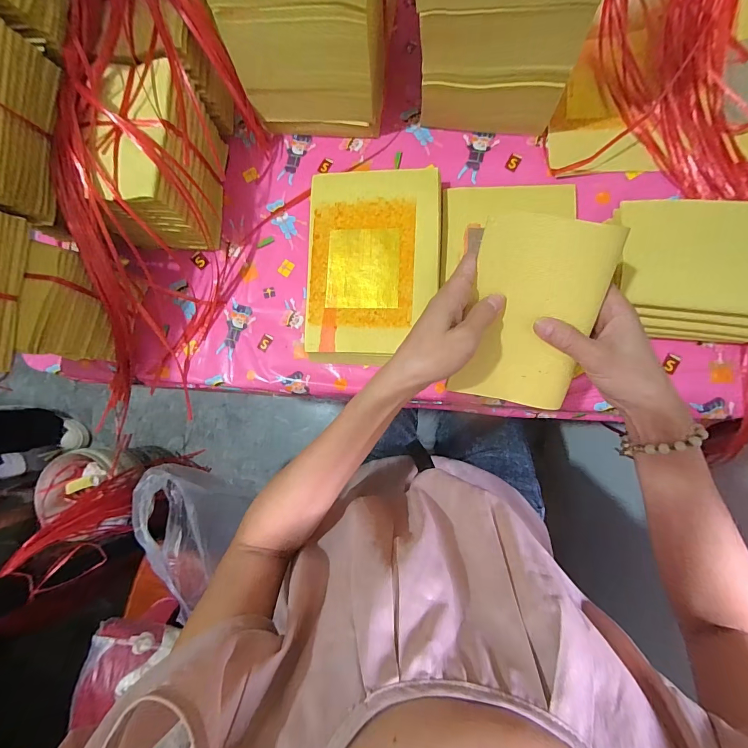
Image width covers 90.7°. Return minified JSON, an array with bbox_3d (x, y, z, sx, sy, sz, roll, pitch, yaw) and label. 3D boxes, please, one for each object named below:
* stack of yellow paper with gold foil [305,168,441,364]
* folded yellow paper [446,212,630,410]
[{"bbox_3d":[0.000,-0.133,0.472,0.159,0.040,0.236,1,85,7],"label":"stack of yellow paper with gold foil"},{"bbox_3d":[0.135,-0.049,0.319,0.106,0.005,0.159,11,112,4],"label":"folded yellow paper"}]

